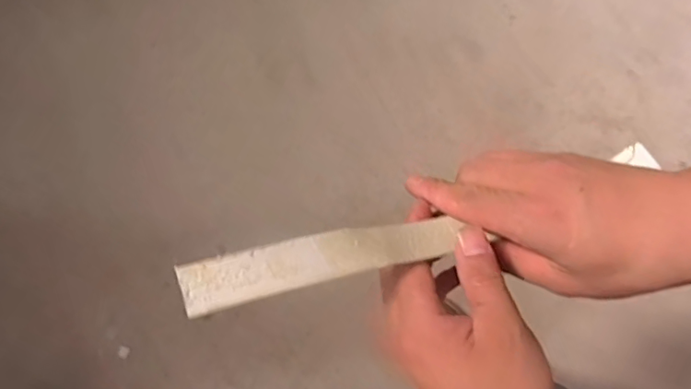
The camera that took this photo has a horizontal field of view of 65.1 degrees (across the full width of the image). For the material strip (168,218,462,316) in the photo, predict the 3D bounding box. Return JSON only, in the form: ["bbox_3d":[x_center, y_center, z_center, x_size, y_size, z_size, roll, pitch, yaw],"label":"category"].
[{"bbox_3d":[-0.004,0.030,0.266,0.147,0.013,0.022,-9,72,-27],"label":"material strip"}]

